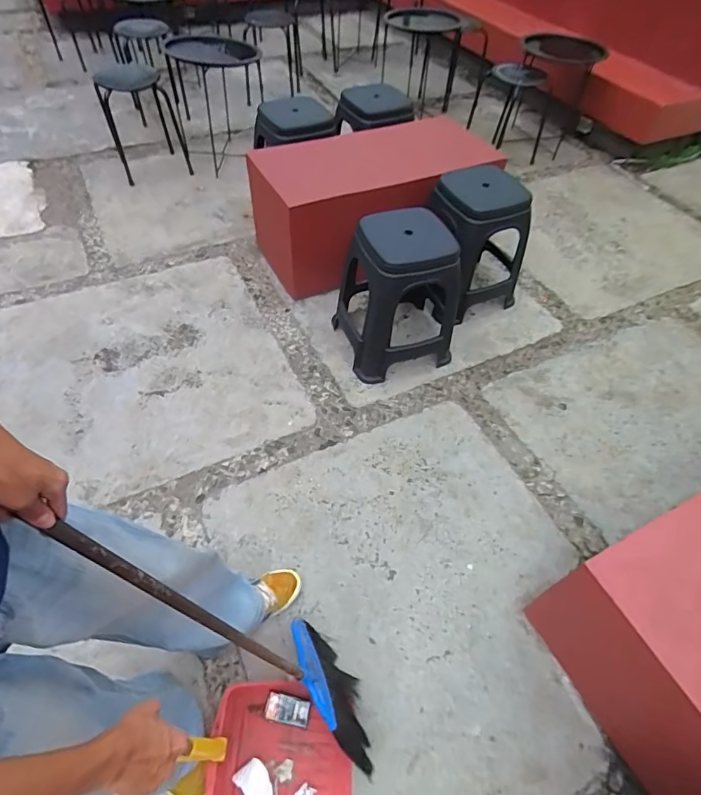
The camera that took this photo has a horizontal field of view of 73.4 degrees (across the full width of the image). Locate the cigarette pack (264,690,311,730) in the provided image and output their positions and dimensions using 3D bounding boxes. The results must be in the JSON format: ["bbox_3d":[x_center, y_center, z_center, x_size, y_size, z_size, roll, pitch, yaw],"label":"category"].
[{"bbox_3d":[-0.139,0.689,1.034,0.100,0.015,0.054,9,53,7],"label":"cigarette pack"}]

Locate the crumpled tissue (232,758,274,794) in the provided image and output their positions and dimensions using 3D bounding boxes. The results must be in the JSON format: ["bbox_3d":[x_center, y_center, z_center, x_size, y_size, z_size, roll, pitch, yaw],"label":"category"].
[{"bbox_3d":[-0.186,0.789,0.952,0.097,0.020,0.056,36,60,24],"label":"crumpled tissue"}]

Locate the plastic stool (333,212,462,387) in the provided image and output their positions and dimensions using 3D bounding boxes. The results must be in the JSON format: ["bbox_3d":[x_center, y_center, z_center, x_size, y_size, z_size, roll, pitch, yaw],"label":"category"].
[{"bbox_3d":[0.183,-0.352,1.565,0.414,0.480,0.319,-15,54,-11],"label":"plastic stool"}]

